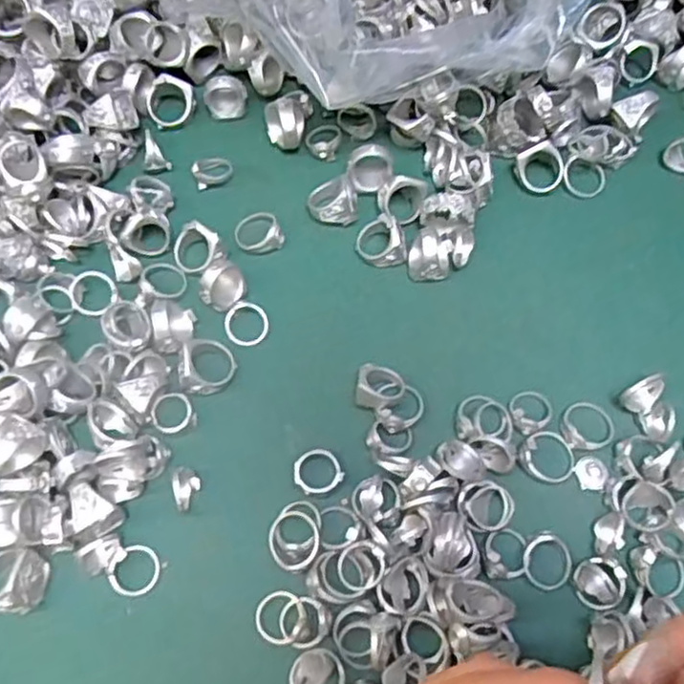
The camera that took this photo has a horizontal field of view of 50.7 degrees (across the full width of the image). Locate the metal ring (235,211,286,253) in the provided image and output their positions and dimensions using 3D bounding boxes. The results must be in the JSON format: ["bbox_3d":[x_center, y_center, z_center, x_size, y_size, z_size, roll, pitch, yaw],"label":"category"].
[{"bbox_3d":[-0.045,-0.061,0.390,0.025,0.014,0.028,-23,69,-10],"label":"metal ring"}]

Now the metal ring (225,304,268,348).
[{"bbox_3d":[-0.049,-0.009,0.368,0.022,0.005,0.022,0,67,0],"label":"metal ring"}]

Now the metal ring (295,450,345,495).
[{"bbox_3d":[-0.011,0.061,0.339,0.022,0.008,0.020,0,67,0],"label":"metal ring"}]

